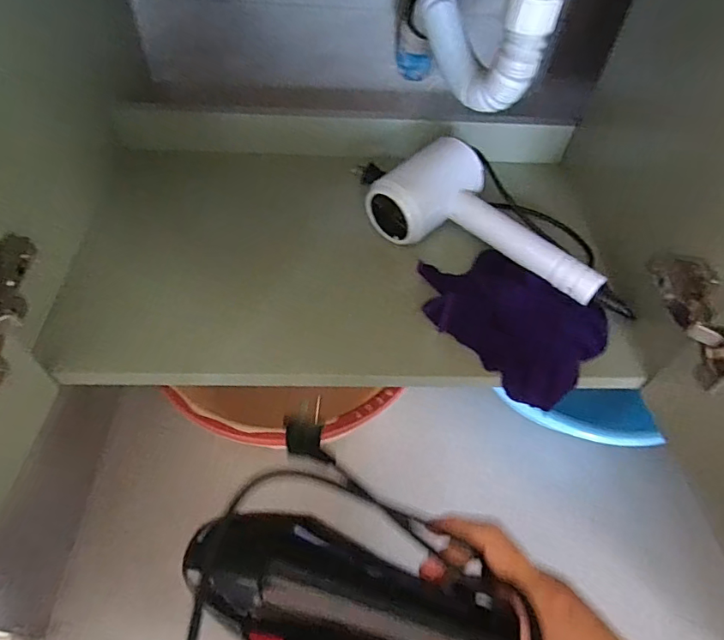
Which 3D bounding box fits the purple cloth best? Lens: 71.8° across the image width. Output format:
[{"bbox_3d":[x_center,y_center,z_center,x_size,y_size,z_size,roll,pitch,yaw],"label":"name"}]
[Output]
[{"bbox_3d":[0.138,-0.003,0.465,0.154,0.050,0.111,38,58,22],"label":"purple cloth"}]

